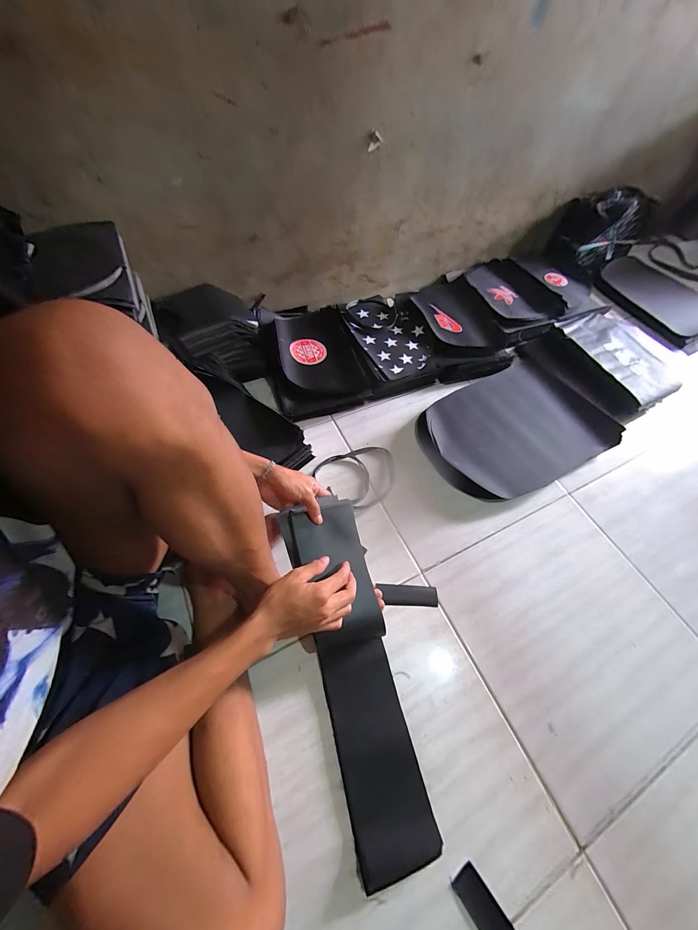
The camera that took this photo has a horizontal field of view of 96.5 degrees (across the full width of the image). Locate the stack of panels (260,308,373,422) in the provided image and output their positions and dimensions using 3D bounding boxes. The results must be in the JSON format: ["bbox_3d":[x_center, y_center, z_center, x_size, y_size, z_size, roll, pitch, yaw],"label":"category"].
[{"bbox_3d":[-0.095,-0.284,0.807,0.223,0.078,0.351,-14,61,-11],"label":"stack of panels"}]

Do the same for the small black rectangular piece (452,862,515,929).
[{"bbox_3d":[0.181,0.567,0.377,0.035,0.005,0.126,-33,66,-20],"label":"small black rectangular piece"}]

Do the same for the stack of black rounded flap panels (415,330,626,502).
[{"bbox_3d":[0.434,-0.110,0.768,0.530,0.046,0.333,-33,66,-20],"label":"stack of black rounded flap panels"}]

